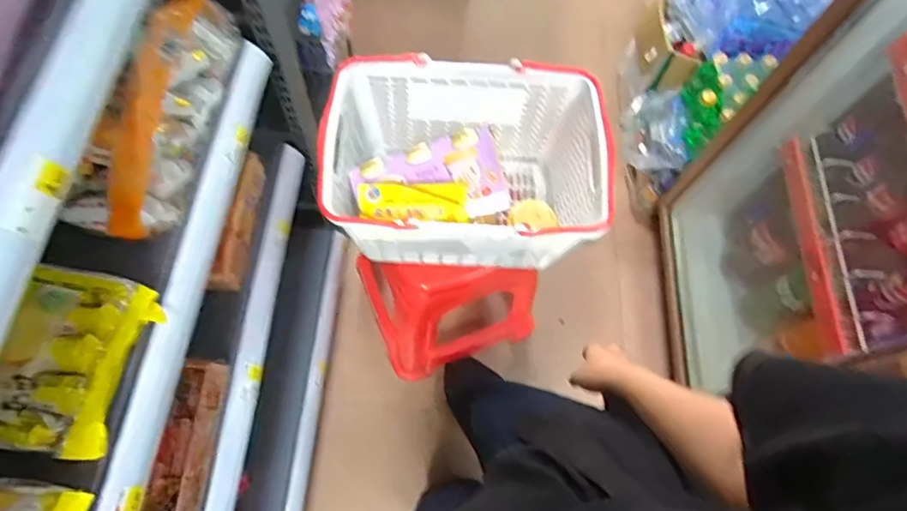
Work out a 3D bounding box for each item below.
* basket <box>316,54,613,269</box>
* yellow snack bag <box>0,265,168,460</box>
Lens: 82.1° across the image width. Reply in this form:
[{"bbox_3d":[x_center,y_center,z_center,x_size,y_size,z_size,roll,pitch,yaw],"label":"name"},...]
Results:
[{"bbox_3d":[0.022,-0.138,0.922,0.439,0.238,0.305,3,67,-2],"label":"basket"},{"bbox_3d":[-0.386,0.101,0.518,0.130,0.050,0.170,17,66,-14],"label":"yellow snack bag"}]

